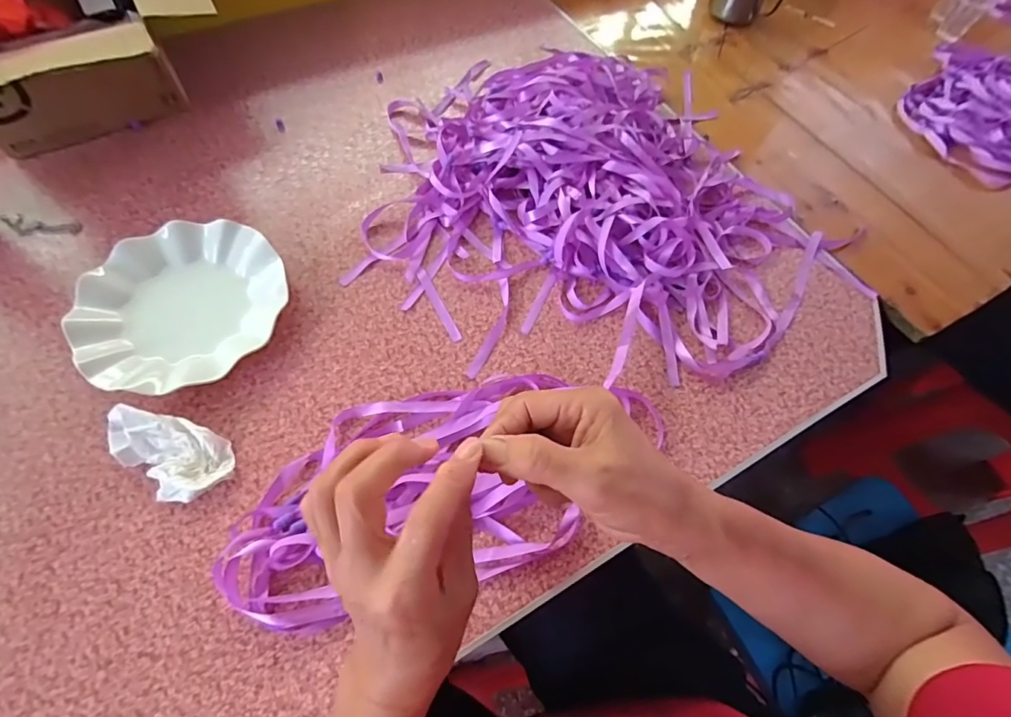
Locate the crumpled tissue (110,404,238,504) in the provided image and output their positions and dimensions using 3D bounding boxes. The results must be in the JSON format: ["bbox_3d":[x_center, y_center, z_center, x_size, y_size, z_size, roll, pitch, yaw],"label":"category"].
[{"bbox_3d":[-0.276,0.074,0.397,0.099,0.029,0.057,28,65,11],"label":"crumpled tissue"}]

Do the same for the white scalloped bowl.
[{"bbox_3d":[-0.303,-0.051,0.461,0.173,0.026,0.177,1,63,-2],"label":"white scalloped bowl"}]

